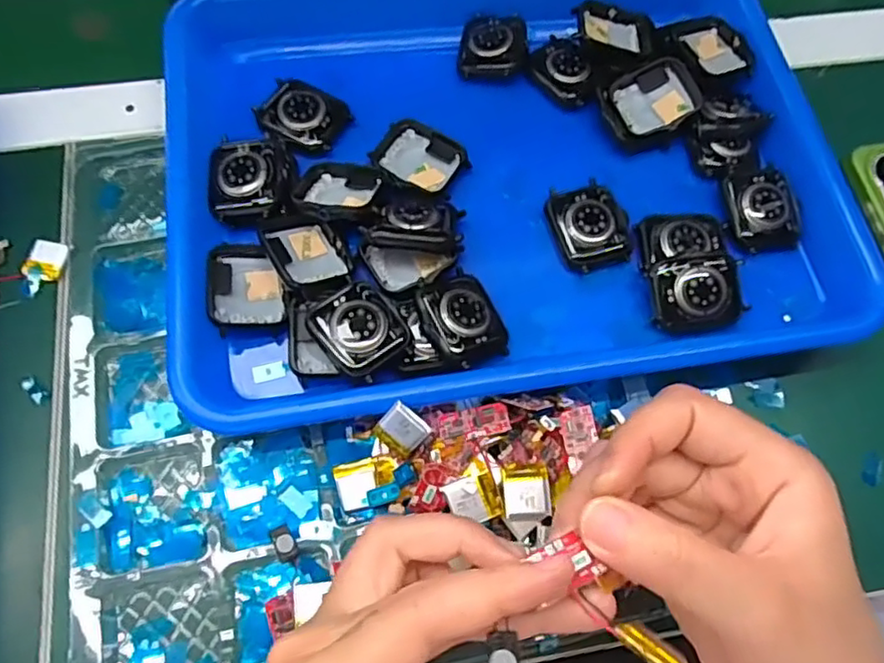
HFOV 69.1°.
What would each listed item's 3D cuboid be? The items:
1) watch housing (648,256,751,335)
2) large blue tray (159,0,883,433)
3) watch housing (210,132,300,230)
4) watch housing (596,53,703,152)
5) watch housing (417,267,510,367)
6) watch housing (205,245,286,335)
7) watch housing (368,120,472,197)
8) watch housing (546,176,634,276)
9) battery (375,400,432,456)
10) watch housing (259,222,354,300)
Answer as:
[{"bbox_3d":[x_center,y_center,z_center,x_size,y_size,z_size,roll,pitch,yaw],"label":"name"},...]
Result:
[{"bbox_3d":[0.121,-0.018,0.306,0.042,0.009,0.033,-13,87,0],"label":"watch housing"},{"bbox_3d":[0.030,-0.097,0.336,0.321,0.038,0.258,-8,68,-5],"label":"large blue tray"},{"bbox_3d":[-0.093,-0.074,0.313,0.041,0.013,0.051,-9,68,-6],"label":"watch housing"},{"bbox_3d":[0.111,-0.123,0.342,0.048,0.016,0.042,-28,71,-13],"label":"watch housing"},{"bbox_3d":[0.010,-0.006,0.293,0.035,0.007,0.042,-19,74,-30],"label":"watch housing"},{"bbox_3d":[-0.091,-0.021,0.298,0.031,0.014,0.042,-15,69,-8],"label":"watch housing"},{"bbox_3d":[-0.012,-0.089,0.329,0.043,0.007,0.037,33,70,11],"label":"watch housing"},{"bbox_3d":[0.074,-0.053,0.321,0.037,0.010,0.045,-12,69,-7],"label":"watch housing"},{"bbox_3d":[-0.016,0.040,0.264,0.019,0.004,0.018,42,109,1],"label":"battery"},{"bbox_3d":[-0.061,-0.036,0.300,0.034,0.016,0.042,-27,71,-13],"label":"watch housing"}]

